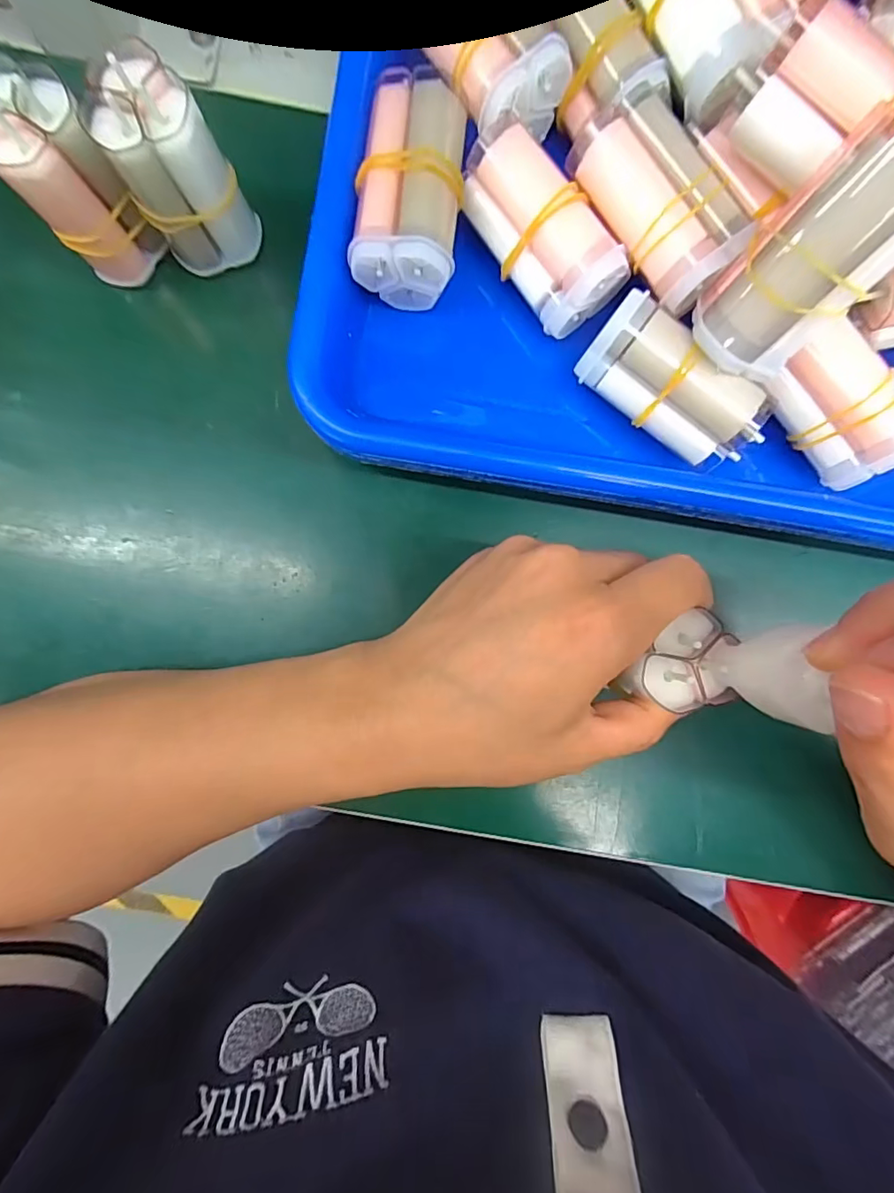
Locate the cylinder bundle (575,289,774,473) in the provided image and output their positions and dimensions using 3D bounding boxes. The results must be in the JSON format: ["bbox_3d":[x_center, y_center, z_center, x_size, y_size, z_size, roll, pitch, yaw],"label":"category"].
[{"bbox_3d":[0.082,-0.076,0.191,0.065,0.018,0.033,36,131,-4],"label":"cylinder bundle"}]

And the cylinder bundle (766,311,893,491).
[{"bbox_3d":[0.144,-0.069,0.190,0.031,0.024,0.053,-34,90,-1],"label":"cylinder bundle"}]

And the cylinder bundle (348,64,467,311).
[{"bbox_3d":[-0.012,-0.141,0.186,0.035,0.029,0.059,9,89,-1],"label":"cylinder bundle"}]

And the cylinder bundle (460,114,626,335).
[{"bbox_3d":[0.033,-0.129,0.187,0.064,0.033,0.017,50,52,0],"label":"cylinder bundle"}]

